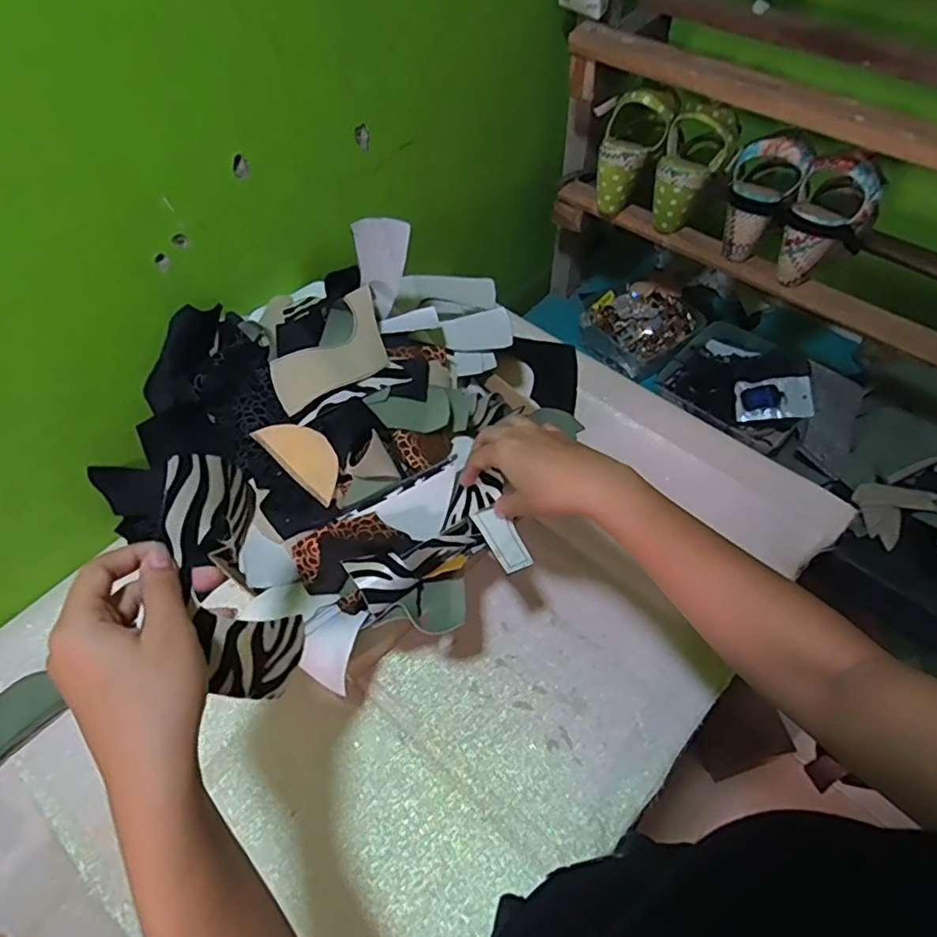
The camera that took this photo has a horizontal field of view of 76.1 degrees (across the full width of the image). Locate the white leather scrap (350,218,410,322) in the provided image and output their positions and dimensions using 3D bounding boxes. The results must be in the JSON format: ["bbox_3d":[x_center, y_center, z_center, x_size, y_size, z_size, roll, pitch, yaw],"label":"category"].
[{"bbox_3d":[-0.083,-0.199,0.593,0.050,0.100,0.016,10,57,6],"label":"white leather scrap"}]

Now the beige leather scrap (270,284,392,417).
[{"bbox_3d":[-0.136,-0.115,0.581,0.123,0.014,0.082,-29,79,-11],"label":"beige leather scrap"}]

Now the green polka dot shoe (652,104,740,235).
[{"bbox_3d":[0.264,-0.373,0.741,0.079,0.151,0.056,36,31,21],"label":"green polka dot shoe"}]

